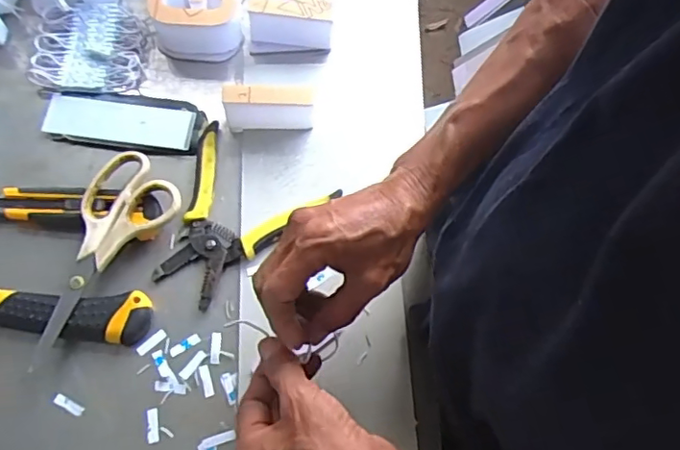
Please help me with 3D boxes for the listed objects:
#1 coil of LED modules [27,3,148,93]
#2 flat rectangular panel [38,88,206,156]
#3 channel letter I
[{"bbox_3d":[-0.245,-0.172,0.562,0.100,0.022,0.094,-3,67,-3],"label":"coil of LED modules"},{"bbox_3d":[-0.206,-0.100,0.539,0.150,0.016,0.057,7,67,1],"label":"flat rectangular panel"},{"bbox_3d":[-0.065,-0.107,0.530,0.078,0.049,0.017,-4,68,-4],"label":"channel letter I"}]

